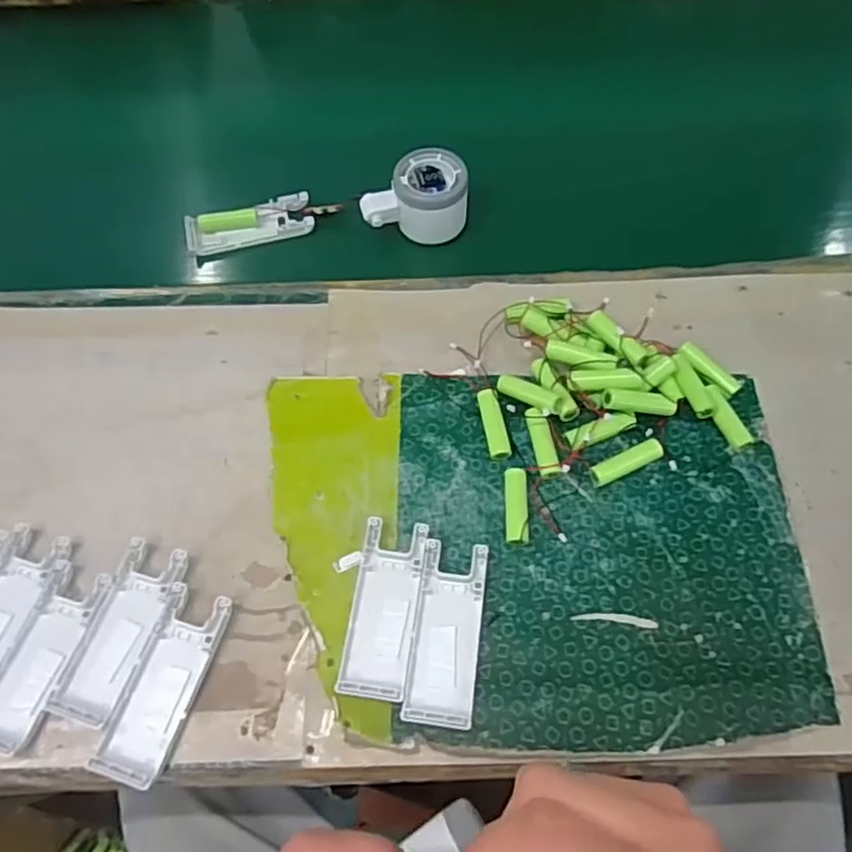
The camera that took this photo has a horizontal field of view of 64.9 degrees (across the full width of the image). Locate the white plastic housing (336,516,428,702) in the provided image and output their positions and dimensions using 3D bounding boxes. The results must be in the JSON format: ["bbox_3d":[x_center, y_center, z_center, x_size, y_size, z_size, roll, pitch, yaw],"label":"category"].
[{"bbox_3d":[-0.025,0.109,0.404,0.039,0.009,0.103,7,61,5],"label":"white plastic housing"}]

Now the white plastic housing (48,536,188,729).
[{"bbox_3d":[-0.182,0.122,0.402,0.040,0.010,0.104,15,62,9],"label":"white plastic housing"}]

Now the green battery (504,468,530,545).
[{"bbox_3d":[0.059,0.052,0.435,0.016,0.013,0.049,-1,61,1],"label":"green battery"}]

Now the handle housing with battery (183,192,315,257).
[{"bbox_3d":[-0.149,-0.170,0.568,0.105,0.015,0.039,-16,62,-8],"label":"handle housing with battery"}]

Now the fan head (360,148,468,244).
[{"bbox_3d":[-0.009,-0.188,0.550,0.083,0.049,0.053,-3,61,0],"label":"fan head"}]

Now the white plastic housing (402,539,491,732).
[{"bbox_3d":[0.013,0.122,0.400,0.039,0.008,0.105,6,61,5],"label":"white plastic housing"}]

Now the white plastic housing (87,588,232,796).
[{"bbox_3d":[-0.151,0.148,0.387,0.038,0.010,0.105,14,62,9],"label":"white plastic housing"}]

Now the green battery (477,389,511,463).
[{"bbox_3d":[0.047,-0.002,0.460,0.014,0.011,0.048,-9,61,-4],"label":"green battery"}]

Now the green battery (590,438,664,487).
[{"bbox_3d":[0.135,0.025,0.450,0.052,0.013,0.014,-23,63,-11],"label":"green battery"}]

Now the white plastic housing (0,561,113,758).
[{"bbox_3d":[-0.228,0.135,0.395,0.040,0.009,0.104,16,62,10],"label":"white plastic housing"}]

